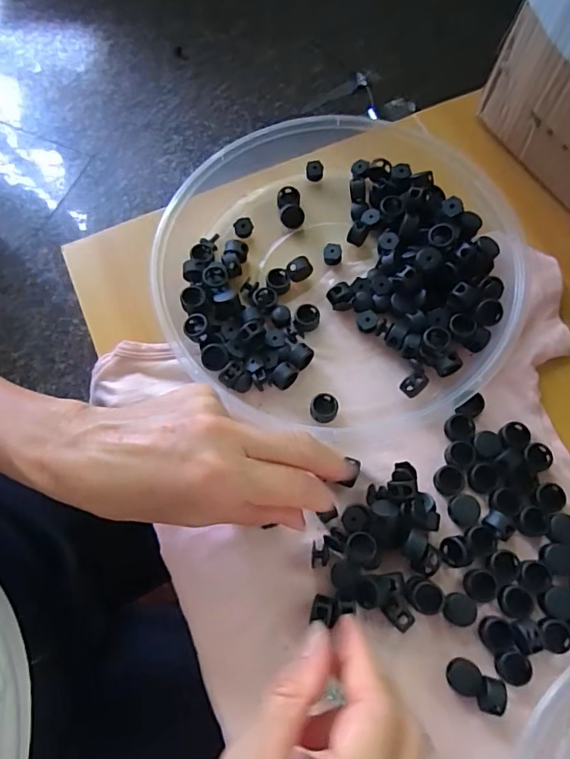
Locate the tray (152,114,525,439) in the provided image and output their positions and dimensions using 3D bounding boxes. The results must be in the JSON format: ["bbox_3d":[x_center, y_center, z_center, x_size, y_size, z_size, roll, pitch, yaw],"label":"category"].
[{"bbox_3d":[0.034,-0.079,0.343,0.230,0.041,0.223,0,71,1],"label":"tray"}]

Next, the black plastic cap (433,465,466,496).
[{"bbox_3d":[0.099,0.061,0.302,0.016,0.007,0.017,0,71,1],"label":"black plastic cap"}]

